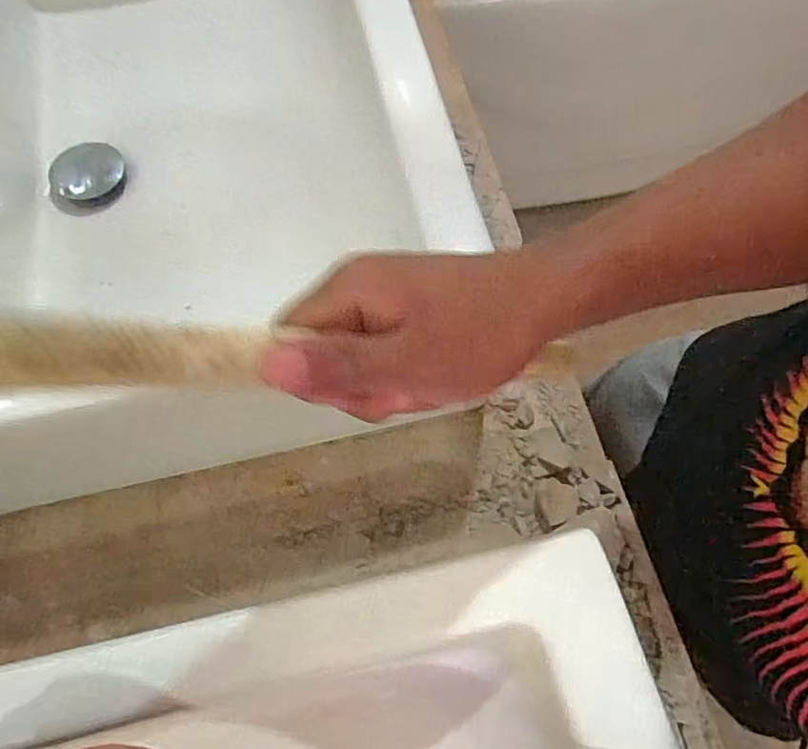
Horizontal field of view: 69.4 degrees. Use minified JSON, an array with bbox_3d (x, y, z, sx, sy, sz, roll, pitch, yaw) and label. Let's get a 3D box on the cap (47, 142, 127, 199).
[{"bbox_3d":[-0.289,-0.184,0.532,0.061,0.016,0.054,1,66,2],"label":"cap"}]

